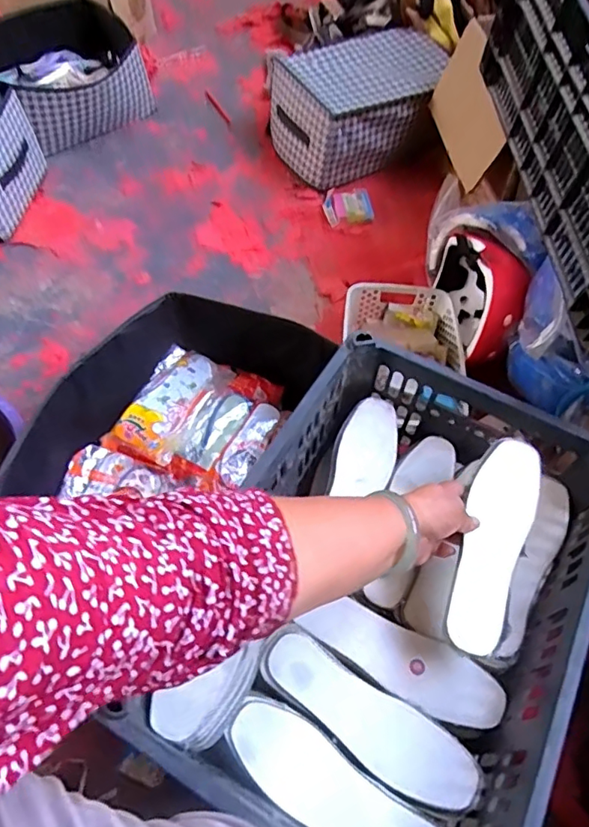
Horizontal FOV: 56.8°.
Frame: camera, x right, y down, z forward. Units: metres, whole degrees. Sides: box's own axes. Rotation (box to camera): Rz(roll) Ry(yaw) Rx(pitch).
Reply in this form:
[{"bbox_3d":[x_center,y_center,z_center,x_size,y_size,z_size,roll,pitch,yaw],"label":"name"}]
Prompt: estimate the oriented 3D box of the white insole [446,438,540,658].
[{"bbox_3d":[0.203,0.128,0.555,0.067,0.012,0.220,19,69,11],"label":"white insole"}]

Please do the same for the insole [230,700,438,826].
[{"bbox_3d":[0.036,0.348,0.495,0.216,0.019,0.070,31,60,18],"label":"insole"}]

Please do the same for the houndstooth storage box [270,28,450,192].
[{"bbox_3d":[0.163,-0.738,1.312,0.418,0.190,0.271,-30,62,-21],"label":"houndstooth storage box"}]

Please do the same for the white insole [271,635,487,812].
[{"bbox_3d":[0.070,0.299,0.530,0.216,0.013,0.062,28,59,16],"label":"white insole"}]

